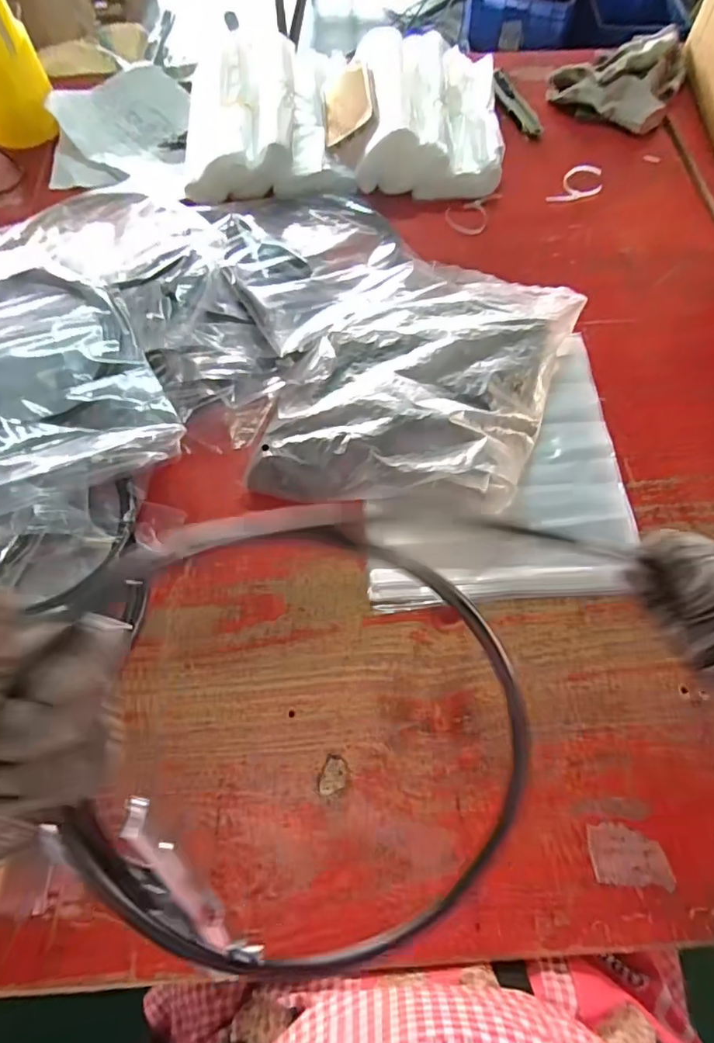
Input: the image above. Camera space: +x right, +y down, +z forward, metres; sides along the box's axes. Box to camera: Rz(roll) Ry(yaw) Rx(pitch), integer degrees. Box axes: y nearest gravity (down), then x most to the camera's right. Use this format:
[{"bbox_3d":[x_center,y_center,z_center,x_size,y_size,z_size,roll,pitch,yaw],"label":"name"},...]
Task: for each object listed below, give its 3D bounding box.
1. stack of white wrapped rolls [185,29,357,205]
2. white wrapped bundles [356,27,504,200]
[{"bbox_3d":[-0.139,-0.614,0.790,0.224,0.082,0.332,-6,65,-2],"label":"stack of white wrapped rolls"},{"bbox_3d":[0.101,-0.588,0.775,0.203,0.082,0.276,1,65,1],"label":"white wrapped bundles"}]

